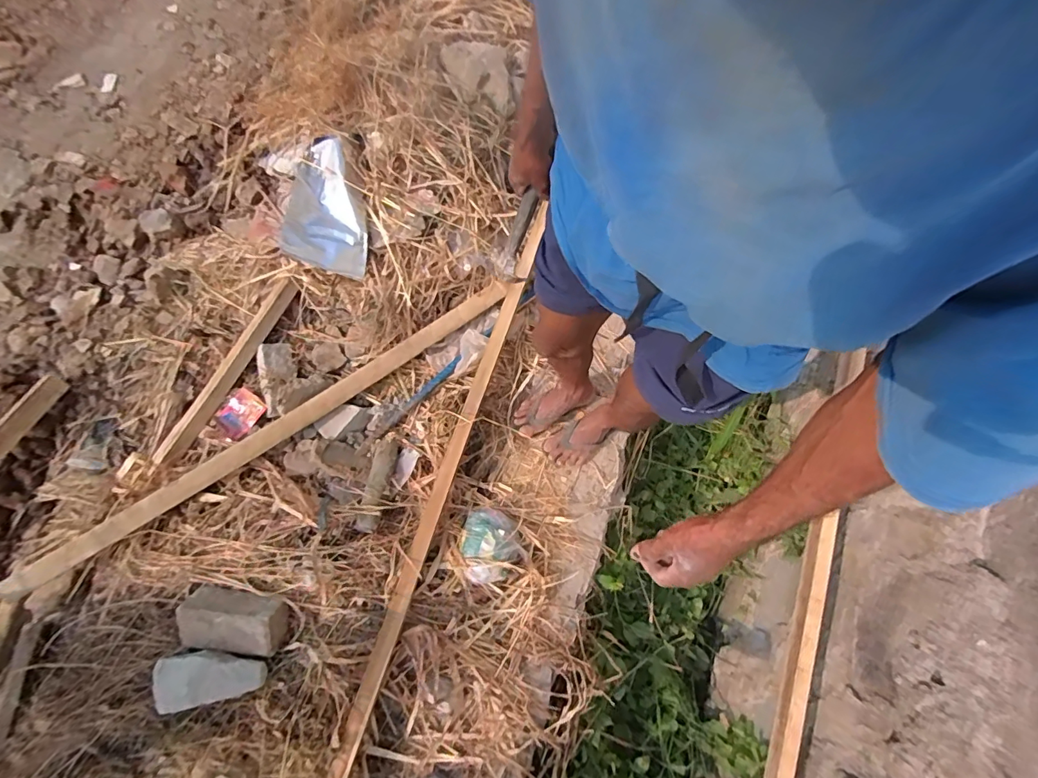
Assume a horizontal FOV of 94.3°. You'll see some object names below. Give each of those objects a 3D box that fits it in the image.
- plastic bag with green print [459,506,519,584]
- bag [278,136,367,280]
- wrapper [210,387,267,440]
[{"bbox_3d":[-0.078,0.383,1.175,0.144,0.064,0.171,22,75,5],"label":"plastic bag with green print"},{"bbox_3d":[-0.524,-0.501,1.294,0.205,0.058,0.437,1,65,-28],"label":"bag"},{"bbox_3d":[-0.747,0.068,1.283,0.106,0.027,0.120,33,75,9],"label":"wrapper"}]

